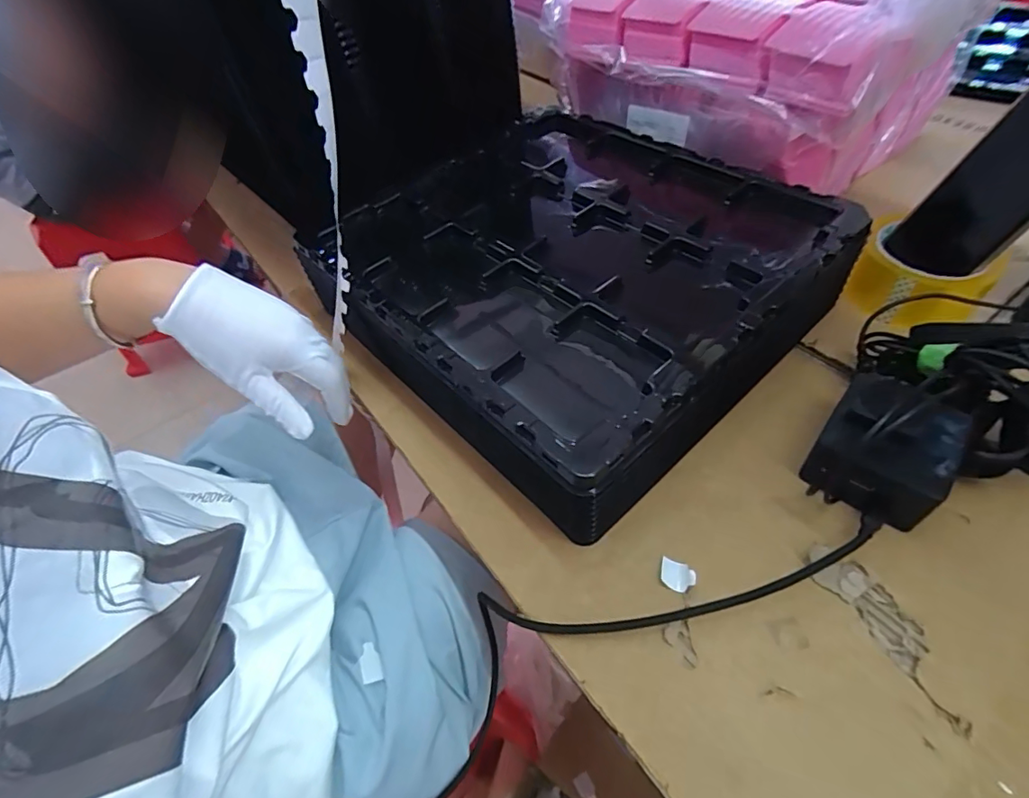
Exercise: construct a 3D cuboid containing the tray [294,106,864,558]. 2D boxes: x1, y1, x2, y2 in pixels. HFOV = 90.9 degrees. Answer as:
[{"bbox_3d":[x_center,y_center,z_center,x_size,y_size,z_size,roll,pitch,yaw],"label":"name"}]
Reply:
[{"bbox_3d":[0.050,-0.127,0.467,0.373,0.093,0.379,-39,58,-23],"label":"tray"}]

